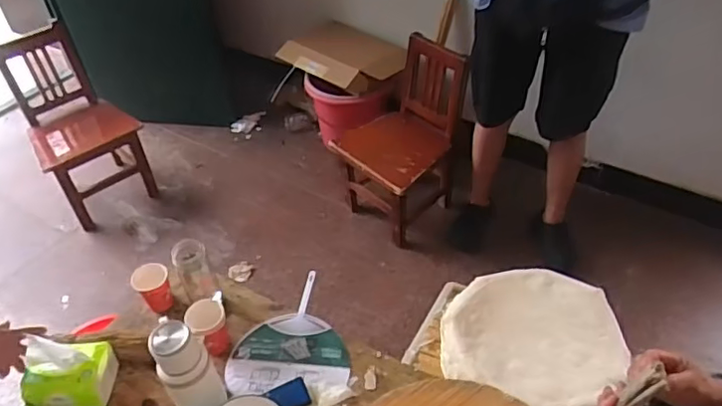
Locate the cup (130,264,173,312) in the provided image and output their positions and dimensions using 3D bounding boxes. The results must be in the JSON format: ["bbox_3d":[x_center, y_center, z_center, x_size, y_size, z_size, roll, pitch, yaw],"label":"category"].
[{"bbox_3d":[-0.437,0.183,1.224,0.069,0.107,0.064,-2,44,2],"label":"cup"}]

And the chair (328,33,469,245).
[{"bbox_3d":[0.137,-0.204,1.948,0.319,0.615,0.334,-31,50,-25],"label":"chair"}]

